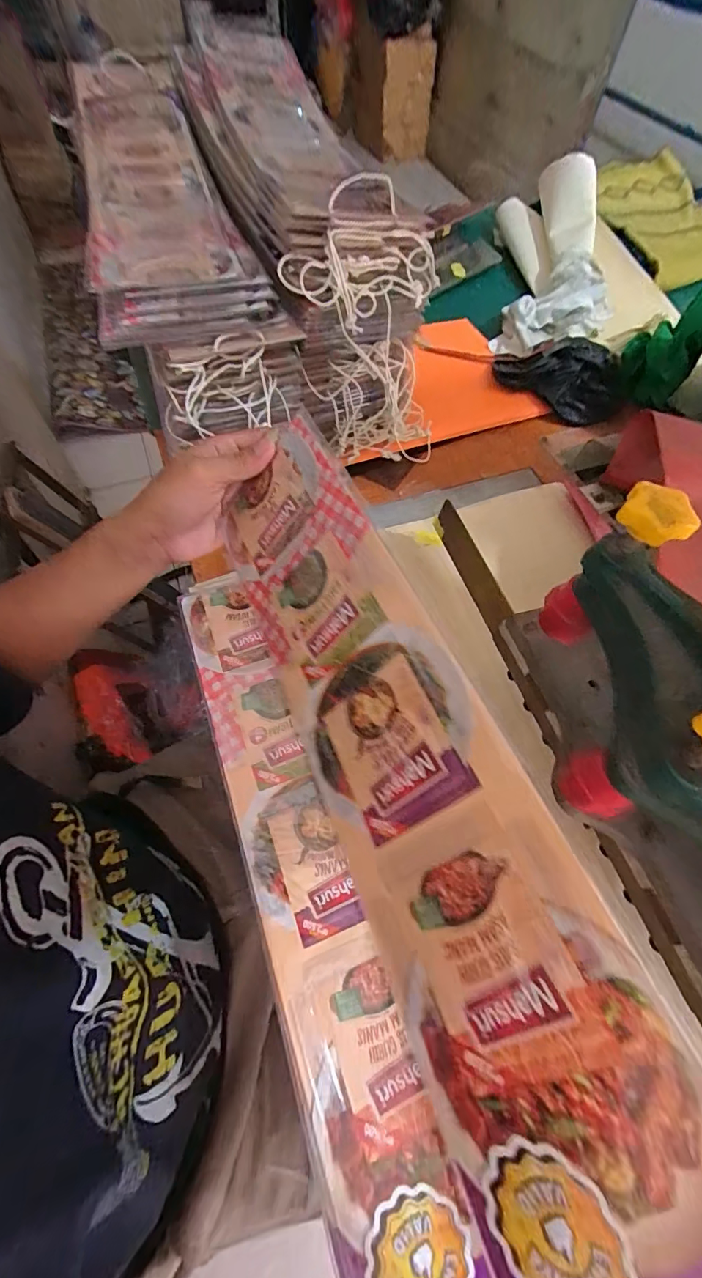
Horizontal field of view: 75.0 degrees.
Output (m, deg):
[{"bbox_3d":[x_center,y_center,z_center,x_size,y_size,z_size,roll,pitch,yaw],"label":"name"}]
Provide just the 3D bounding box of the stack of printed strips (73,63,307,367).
[{"bbox_3d":[-0.235,-0.532,0.526,0.164,0.047,0.655,-17,64,-12],"label":"stack of printed strips"}]

